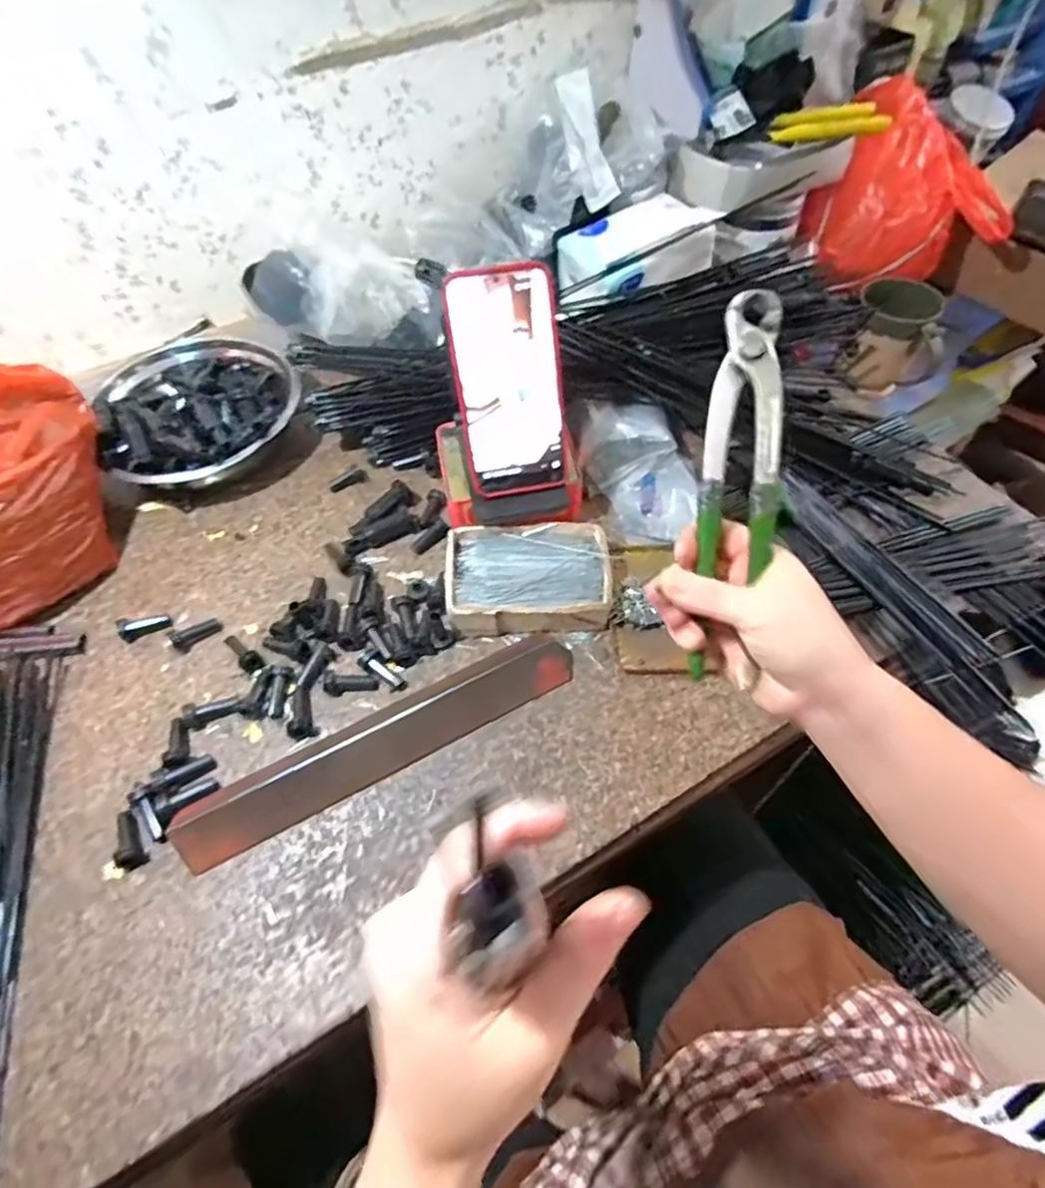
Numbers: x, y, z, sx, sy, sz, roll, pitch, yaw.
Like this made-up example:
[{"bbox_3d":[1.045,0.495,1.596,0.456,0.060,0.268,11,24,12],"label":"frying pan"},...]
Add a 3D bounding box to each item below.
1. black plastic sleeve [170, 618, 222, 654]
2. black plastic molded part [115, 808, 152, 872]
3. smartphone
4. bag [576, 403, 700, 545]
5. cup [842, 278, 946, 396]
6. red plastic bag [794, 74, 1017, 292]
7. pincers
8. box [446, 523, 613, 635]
[{"bbox_3d":[-0.269,0.033,0.519,0.013,0.016,0.038,40,53,22],"label":"black plastic sleeve"},{"bbox_3d":[-0.265,0.163,0.418,0.018,0.015,0.038,-27,57,-14],"label":"black plastic molded part"},{"bbox_3d":[-0.009,-0.158,0.478,0.081,0.161,0.008,-11,26,-6],"label":"smartphone"},{"bbox_3d":[0.104,-0.117,0.569,0.087,0.049,0.137,-23,58,-13],"label":"bag"},{"bbox_3d":[0.413,-0.284,0.705,0.089,0.092,0.094,12,57,13],"label":"cup"},{"bbox_3d":[0.457,-0.465,0.735,0.208,0.146,0.165,25,61,21],"label":"red plastic bag"},{"bbox_3d":[0.114,-0.053,0.325,0.037,0.012,0.195,2,96,2],"label":"pincers"},{"bbox_3d":[0.004,-0.014,0.514,0.128,0.031,0.092,-5,55,1],"label":"box"}]

